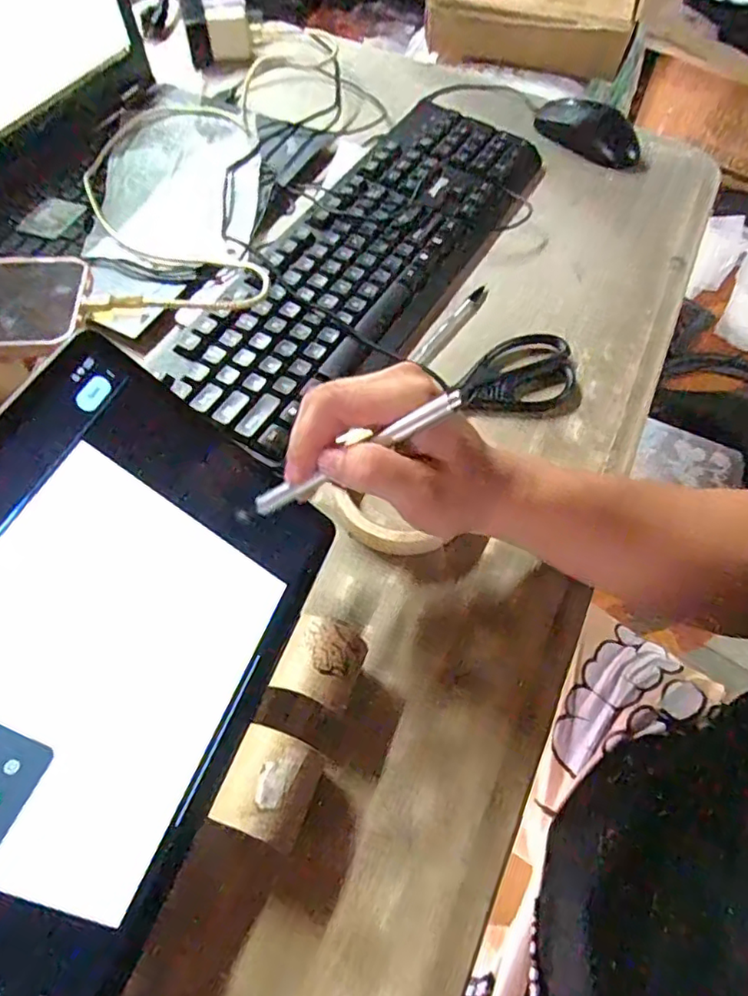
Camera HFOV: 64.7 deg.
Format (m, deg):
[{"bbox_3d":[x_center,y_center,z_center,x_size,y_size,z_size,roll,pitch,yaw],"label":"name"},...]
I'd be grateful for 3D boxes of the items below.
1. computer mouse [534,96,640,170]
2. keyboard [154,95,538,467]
[{"bbox_3d":[0.218,-0.375,0.605,0.112,0.039,0.050,23,61,12],"label":"computer mouse"},{"bbox_3d":[0.001,-0.205,0.495,0.136,0.034,0.424,26,62,13],"label":"keyboard"}]

